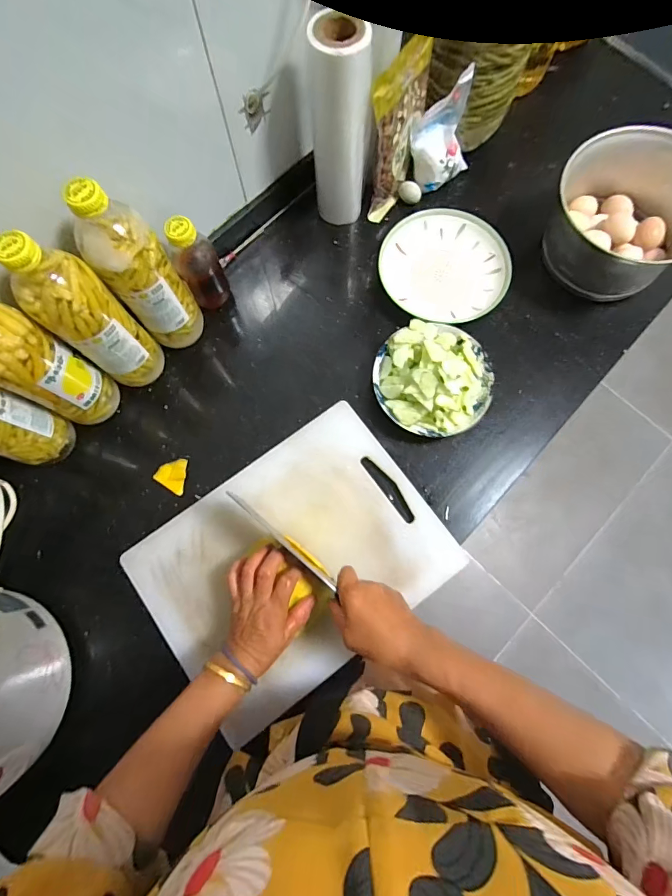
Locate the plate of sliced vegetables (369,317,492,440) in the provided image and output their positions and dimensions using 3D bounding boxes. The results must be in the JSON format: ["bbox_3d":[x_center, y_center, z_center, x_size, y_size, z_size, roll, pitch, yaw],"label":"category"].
[{"bbox_3d":[0.141,-0.102,0.586,0.167,0.076,0.161,0,77,2],"label":"plate of sliced vegetables"}]

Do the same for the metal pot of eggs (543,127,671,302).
[{"bbox_3d":[0.424,-0.340,0.594,0.182,0.123,0.206,-40,79,-7],"label":"metal pot of eggs"}]

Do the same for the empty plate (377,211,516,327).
[{"bbox_3d":[0.170,-0.287,0.653,0.194,0.042,0.190,0,77,2],"label":"empty plate"}]

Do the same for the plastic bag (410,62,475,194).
[{"bbox_3d":[0.168,-0.480,0.631,0.093,0.122,0.058,-31,78,-5],"label":"plastic bag"}]

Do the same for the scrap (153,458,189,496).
[{"bbox_3d":[-0.231,0.038,0.590,0.047,0.011,0.046,34,80,9],"label":"scrap"}]

